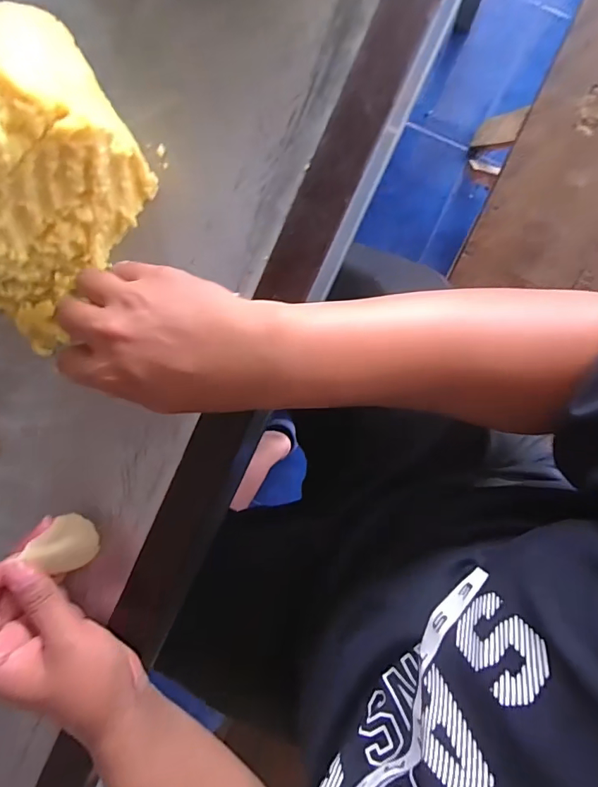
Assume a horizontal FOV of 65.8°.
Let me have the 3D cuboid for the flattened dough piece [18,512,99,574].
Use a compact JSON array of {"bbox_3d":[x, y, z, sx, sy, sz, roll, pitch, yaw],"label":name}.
[{"bbox_3d":[-0.168,0.112,0.339,0.004,0.041,0.049,7,138,29],"label":"flattened dough piece"}]

